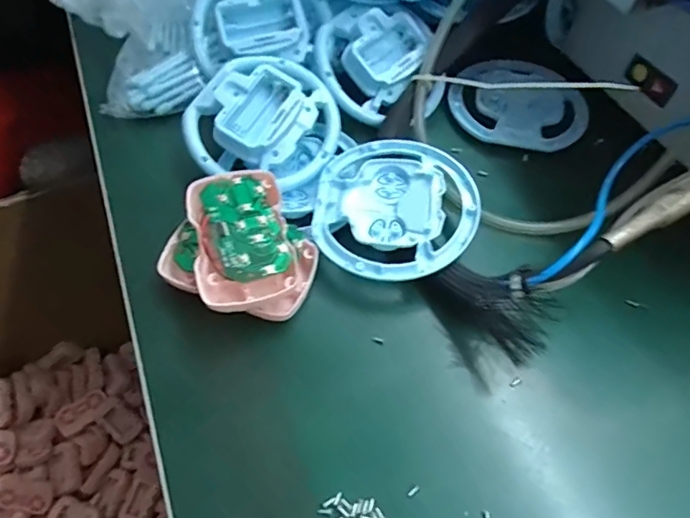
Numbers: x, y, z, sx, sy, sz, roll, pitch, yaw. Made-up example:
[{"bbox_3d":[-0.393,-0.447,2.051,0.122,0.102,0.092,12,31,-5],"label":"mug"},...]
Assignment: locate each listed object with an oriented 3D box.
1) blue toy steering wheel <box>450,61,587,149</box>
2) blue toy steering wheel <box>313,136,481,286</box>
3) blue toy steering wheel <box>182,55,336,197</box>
[{"bbox_3d":[0.140,-0.128,0.392,0.101,0.010,0.109,0,59,-1],"label":"blue toy steering wheel"},{"bbox_3d":[0.032,-0.032,0.321,0.098,0.029,0.106,0,59,-1],"label":"blue toy steering wheel"},{"bbox_3d":[-0.055,-0.096,0.340,0.104,0.032,0.094,-26,63,-15],"label":"blue toy steering wheel"}]

